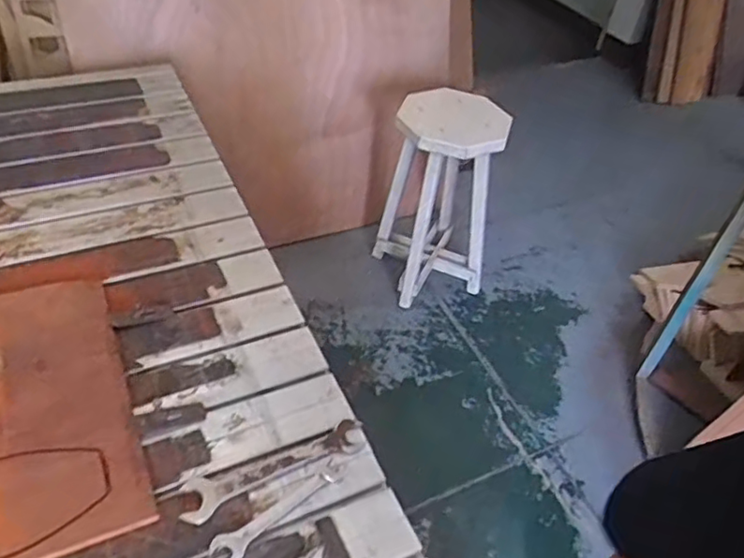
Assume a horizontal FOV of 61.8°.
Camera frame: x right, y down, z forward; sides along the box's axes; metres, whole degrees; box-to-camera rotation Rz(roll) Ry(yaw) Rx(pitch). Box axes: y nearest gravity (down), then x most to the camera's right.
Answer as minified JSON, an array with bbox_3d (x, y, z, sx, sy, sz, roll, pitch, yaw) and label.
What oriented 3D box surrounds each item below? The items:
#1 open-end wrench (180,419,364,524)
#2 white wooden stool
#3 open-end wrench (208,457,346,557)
[{"bbox_3d":[-0.125,0.248,0.820,0.246,0.015,0.058,-15,49,-21],"label":"open-end wrench"},{"bbox_3d":[0.204,-0.214,1.917,0.360,0.679,0.306,13,45,6],"label":"white wooden stool"},{"bbox_3d":[-0.113,0.287,0.786,0.188,0.006,0.041,-31,56,-32],"label":"open-end wrench"}]

